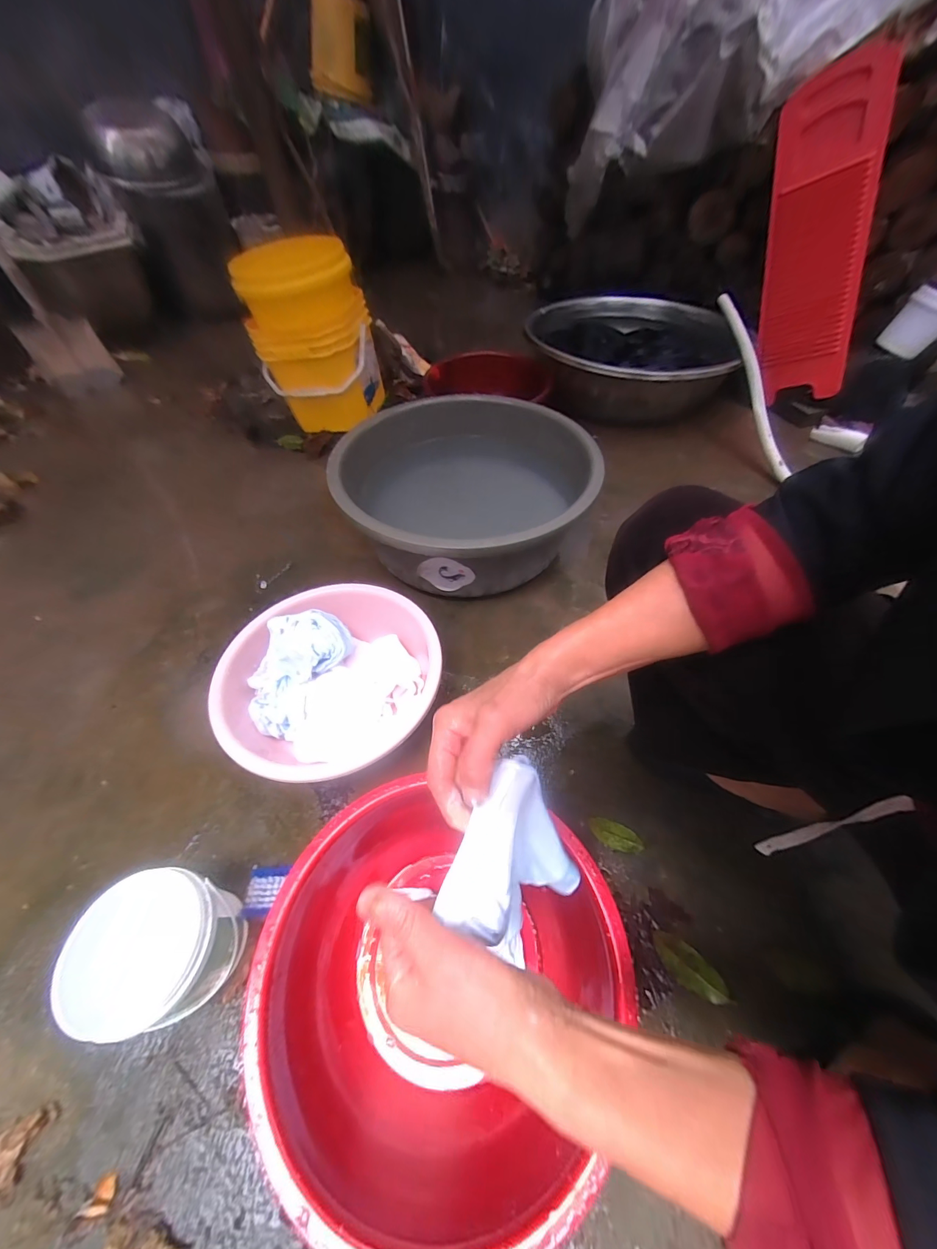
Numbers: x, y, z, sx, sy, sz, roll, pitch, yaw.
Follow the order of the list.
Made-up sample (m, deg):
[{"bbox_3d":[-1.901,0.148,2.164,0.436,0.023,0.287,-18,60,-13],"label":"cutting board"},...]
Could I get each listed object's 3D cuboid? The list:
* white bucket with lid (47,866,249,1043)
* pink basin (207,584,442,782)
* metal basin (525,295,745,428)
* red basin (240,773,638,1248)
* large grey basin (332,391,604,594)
[{"bbox_3d":[-0.317,0.342,0.436,0.121,0.143,0.122,0,53,0],"label":"white bucket with lid"},{"bbox_3d":[-0.204,0.080,0.624,0.320,0.138,0.301,0,53,0],"label":"pink basin"},{"bbox_3d":[0.465,-0.804,1.241,0.578,0.180,0.513,9,54,7],"label":"metal basin"},{"bbox_3d":[-0.034,0.359,0.418,0.342,0.107,0.322,0,53,0],"label":"red basin"},{"bbox_3d":[-0.016,-0.265,0.838,0.495,0.198,0.489,0,53,0],"label":"large grey basin"}]

